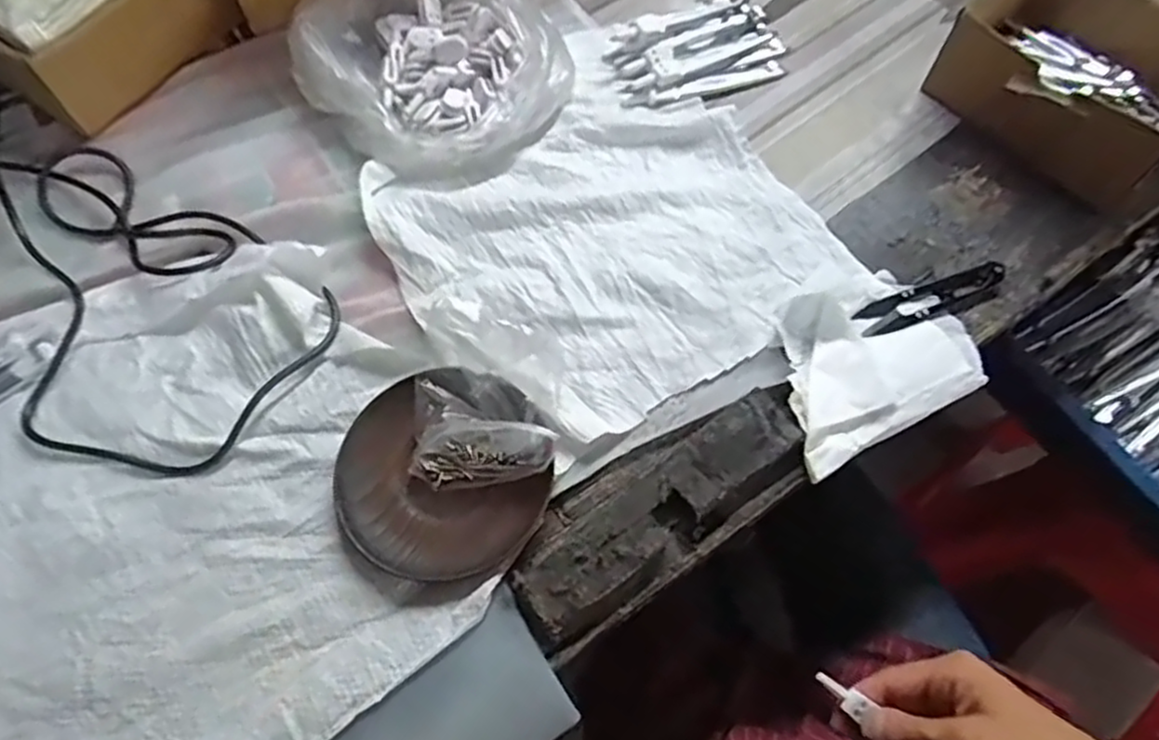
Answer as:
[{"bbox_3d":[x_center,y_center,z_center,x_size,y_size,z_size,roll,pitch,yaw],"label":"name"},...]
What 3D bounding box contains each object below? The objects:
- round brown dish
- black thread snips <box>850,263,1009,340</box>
[{"bbox_3d":[-0.073,0.055,0.388,0.111,0.011,0.114,0,65,-1],"label":"round brown dish"},{"bbox_3d":[0.229,-0.046,0.457,0.106,0.005,0.026,-19,67,-9],"label":"black thread snips"}]

